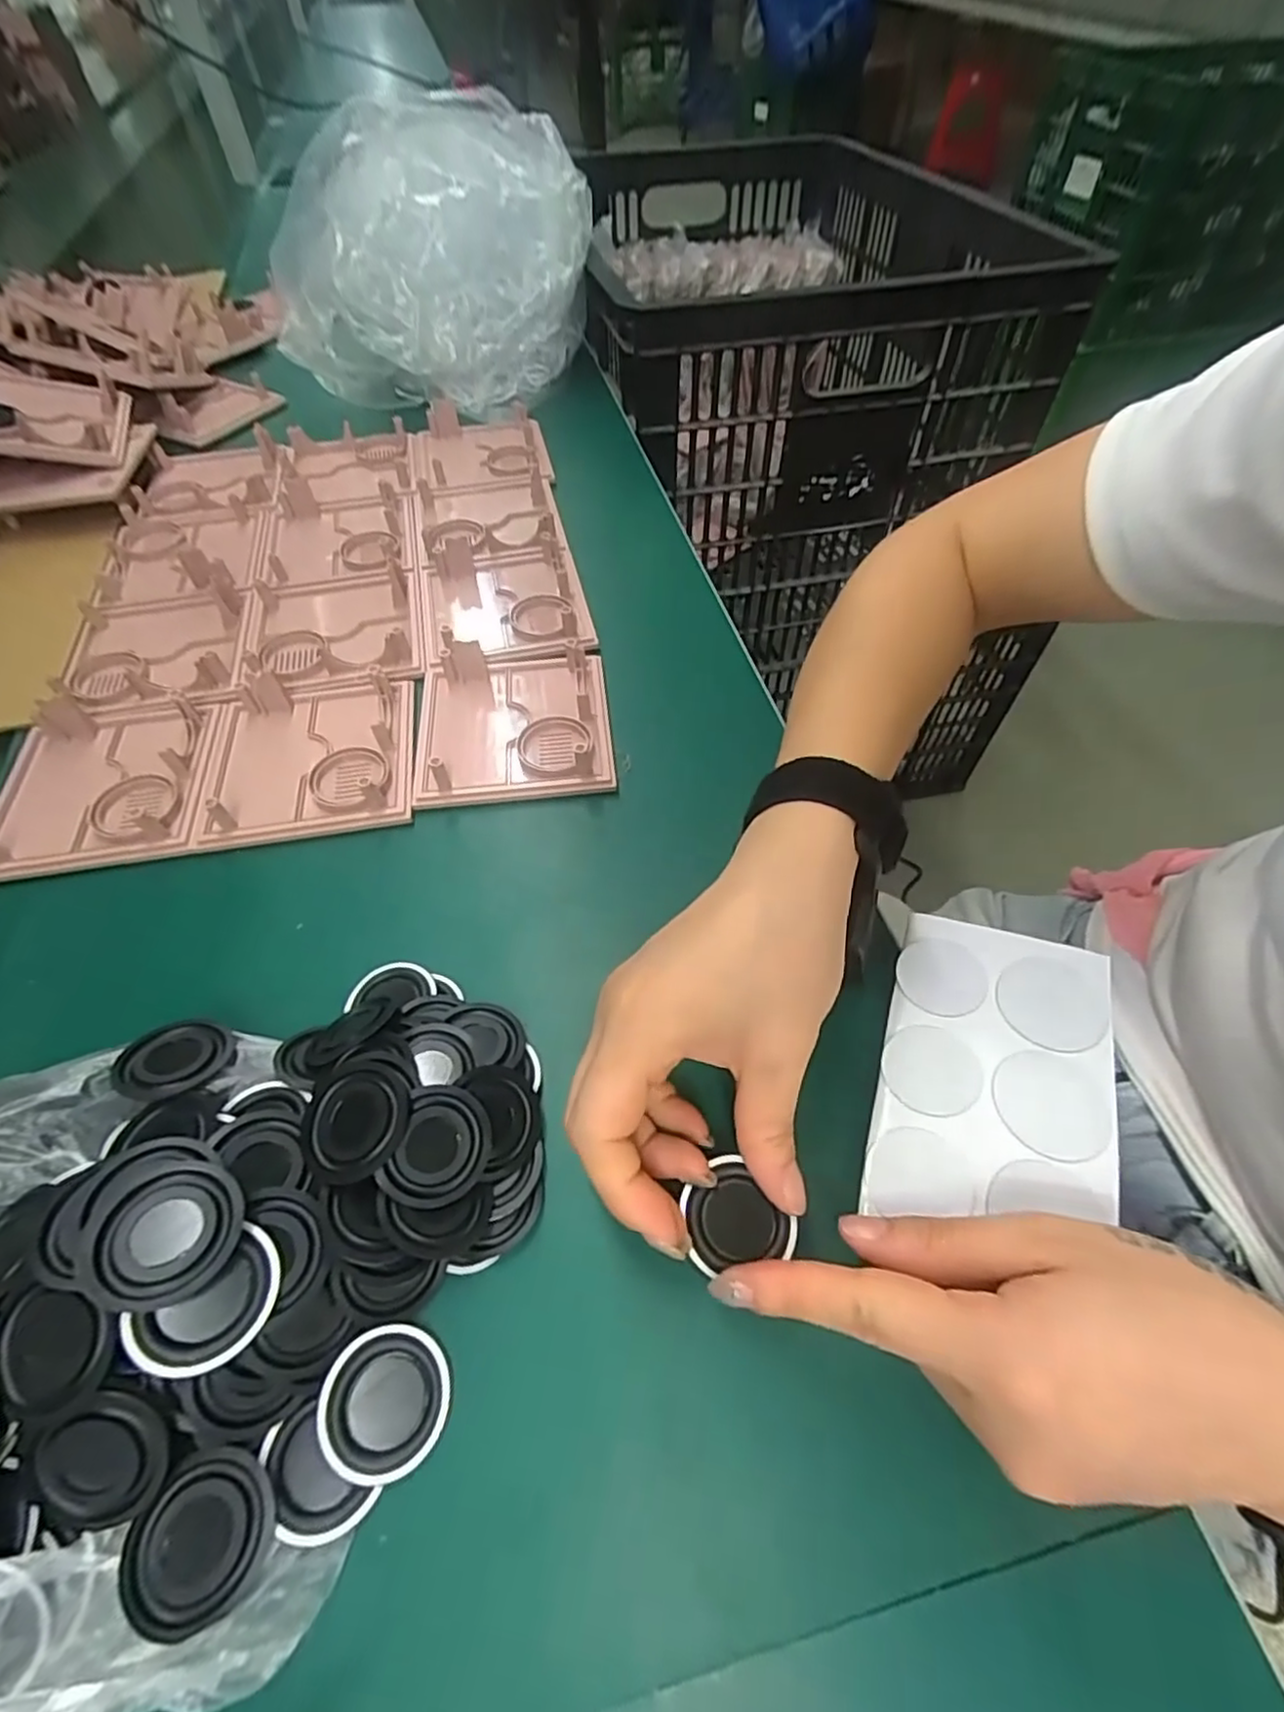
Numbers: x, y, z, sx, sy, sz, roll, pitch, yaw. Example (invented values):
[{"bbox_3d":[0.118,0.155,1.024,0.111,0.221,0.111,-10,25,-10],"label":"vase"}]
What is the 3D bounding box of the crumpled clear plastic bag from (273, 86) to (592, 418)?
[{"bbox_3d":[-0.188,-0.511,0.583,0.276,0.169,0.186,-2,55,0],"label":"crumpled clear plastic bag"}]

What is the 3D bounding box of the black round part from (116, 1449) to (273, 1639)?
[{"bbox_3d":[-0.126,0.195,0.190,0.038,0.006,0.036,0,55,1],"label":"black round part"}]

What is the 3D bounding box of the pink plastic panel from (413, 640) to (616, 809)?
[{"bbox_3d":[-0.073,-0.080,0.379,0.105,0.025,0.107,-6,55,-3],"label":"pink plastic panel"}]

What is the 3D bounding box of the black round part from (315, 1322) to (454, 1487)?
[{"bbox_3d":[-0.081,0.172,0.212,0.038,0.007,0.038,0,55,1],"label":"black round part"}]

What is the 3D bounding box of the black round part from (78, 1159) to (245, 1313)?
[{"bbox_3d":[-0.141,0.111,0.198,0.038,0.004,0.038,10,46,-11],"label":"black round part"}]

